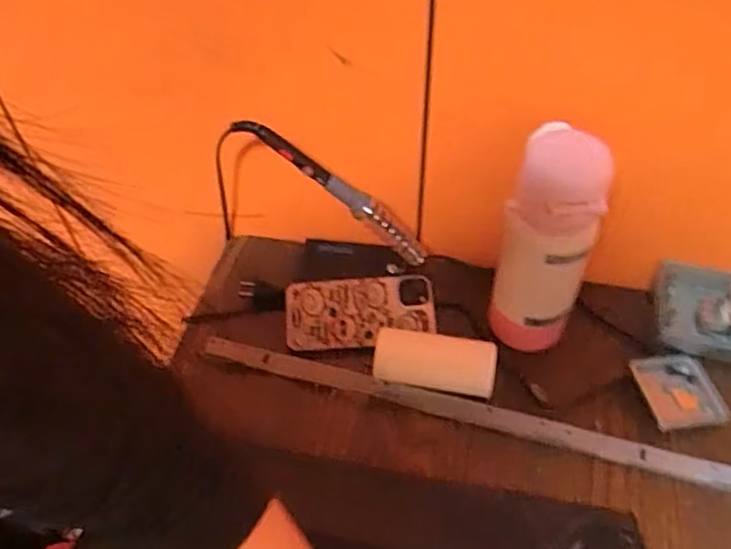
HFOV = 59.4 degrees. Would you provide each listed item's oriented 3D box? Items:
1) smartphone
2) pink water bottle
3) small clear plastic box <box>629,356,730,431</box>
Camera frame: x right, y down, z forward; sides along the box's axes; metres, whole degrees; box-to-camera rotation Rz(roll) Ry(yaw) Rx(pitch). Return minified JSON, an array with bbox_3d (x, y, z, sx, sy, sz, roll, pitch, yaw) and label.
[{"bbox_3d":[-0.006,0.038,0.635,0.146,0.010,0.070,-4,72,2],"label":"smartphone"},{"bbox_3d":[0.152,-0.018,0.544,0.074,0.226,0.065,17,52,14],"label":"pink water bottle"},{"bbox_3d":[0.281,0.105,0.574,0.070,0.008,0.066,-4,61,-10],"label":"small clear plastic box"}]

